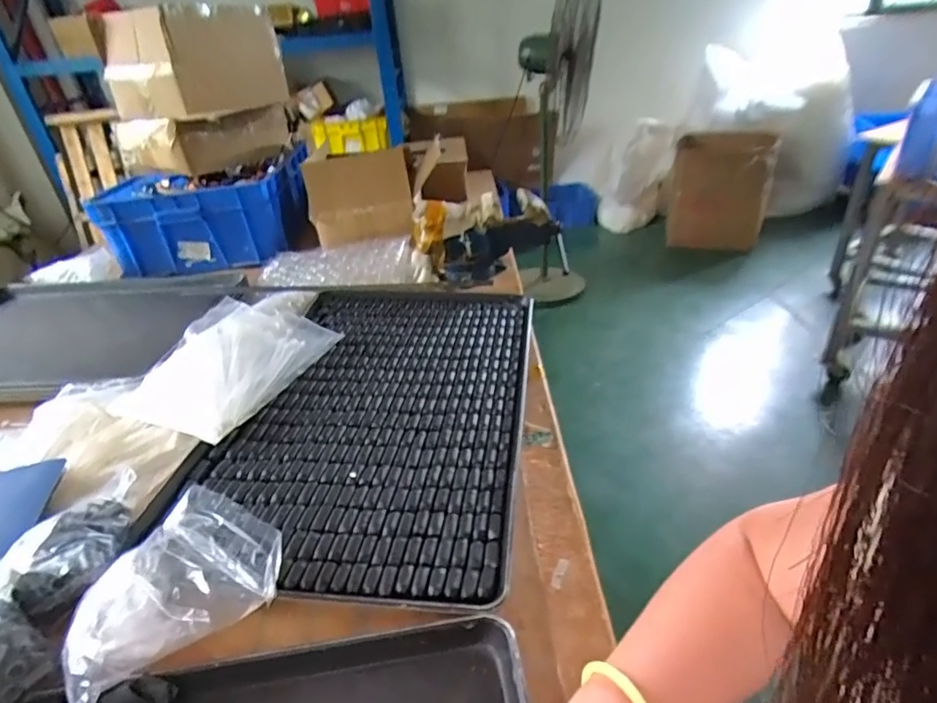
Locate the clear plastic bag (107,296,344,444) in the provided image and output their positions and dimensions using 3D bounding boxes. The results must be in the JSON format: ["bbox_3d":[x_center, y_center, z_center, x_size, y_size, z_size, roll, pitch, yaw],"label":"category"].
[{"bbox_3d":[-0.345,0.018,0.759,0.247,0.063,0.263,15,37,29],"label":"clear plastic bag"}]

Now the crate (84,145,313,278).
[{"bbox_3d":[-0.660,-0.378,1.370,0.414,0.174,0.390,-5,32,2],"label":"crate"}]

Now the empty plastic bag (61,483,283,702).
[{"bbox_3d":[-0.250,0.200,0.444,0.172,0.076,0.100,-28,38,-32],"label":"empty plastic bag"}]

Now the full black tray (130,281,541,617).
[{"bbox_3d":[-0.120,0.052,0.721,0.390,0.023,0.617,-1,32,11],"label":"full black tray"}]

